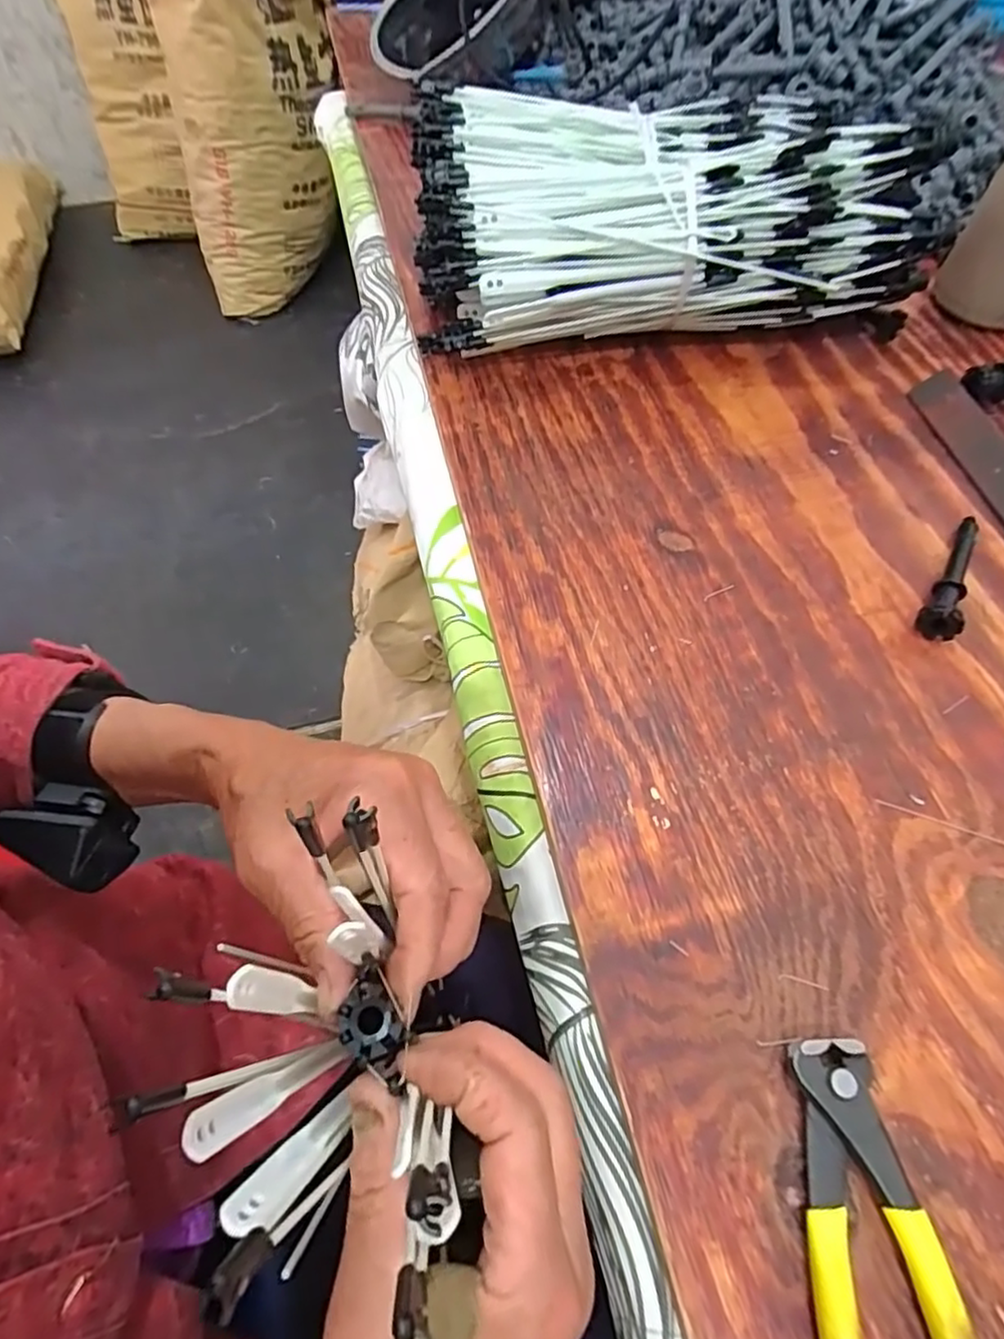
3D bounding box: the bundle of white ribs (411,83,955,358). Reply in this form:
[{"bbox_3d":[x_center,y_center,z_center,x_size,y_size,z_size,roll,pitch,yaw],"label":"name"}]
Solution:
[{"bbox_3d":[0.105,-0.321,0.467,0.325,0.116,0.197,-5,59,-3],"label":"bundle of white ribs"}]

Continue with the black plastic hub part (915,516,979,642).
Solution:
[{"bbox_3d":[0.254,-0.052,0.360,0.021,0.020,0.092,32,64,18],"label":"black plastic hub part"}]

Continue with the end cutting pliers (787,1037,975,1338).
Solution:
[{"bbox_3d":[0.123,0.212,0.206,0.046,0.018,0.162,0,59,0],"label":"end cutting pliers"}]

